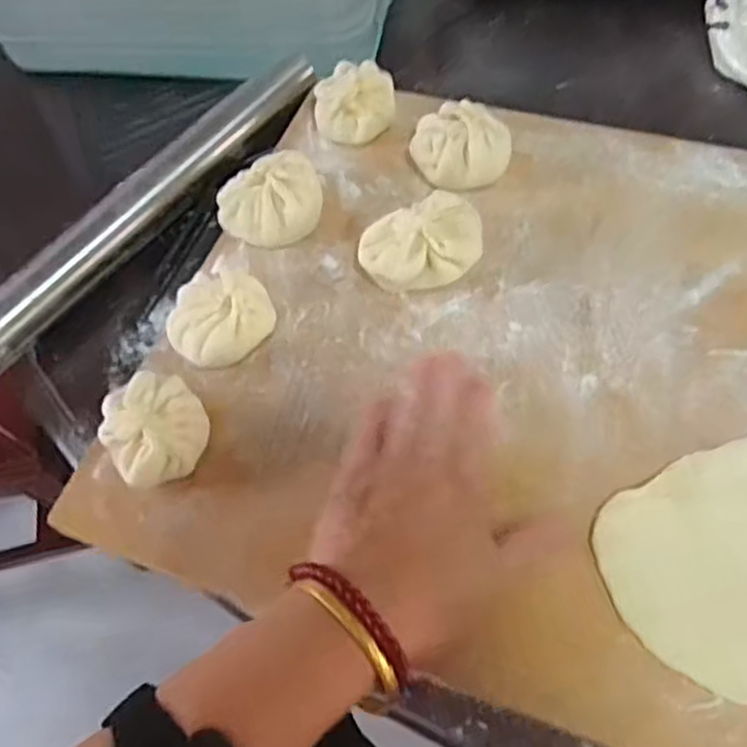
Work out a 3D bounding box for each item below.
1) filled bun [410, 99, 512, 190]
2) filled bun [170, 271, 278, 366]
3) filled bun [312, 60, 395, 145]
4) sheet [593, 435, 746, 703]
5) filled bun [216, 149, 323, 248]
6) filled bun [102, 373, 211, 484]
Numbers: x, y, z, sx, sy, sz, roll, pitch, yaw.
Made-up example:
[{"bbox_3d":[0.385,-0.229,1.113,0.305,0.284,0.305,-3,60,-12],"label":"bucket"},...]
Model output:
[{"bbox_3d":[0.054,-0.139,0.445,0.058,0.030,0.052,6,61,10],"label":"filled bun"},{"bbox_3d":[-0.083,-0.030,0.394,0.056,0.027,0.047,-20,59,-5],"label":"filled bun"},{"bbox_3d":[-0.013,-0.179,0.474,0.052,0.027,0.052,-5,59,4],"label":"filled bun"},{"bbox_3d":[0.165,0.084,0.316,0.117,0.006,0.104,-21,60,-5],"label":"sheet"},{"bbox_3d":[-0.063,-0.106,0.437,0.061,0.027,0.053,-18,59,-4],"label":"filled bun"},{"bbox_3d":[-0.110,0.026,0.363,0.050,0.024,0.053,-1,56,1],"label":"filled bun"}]

